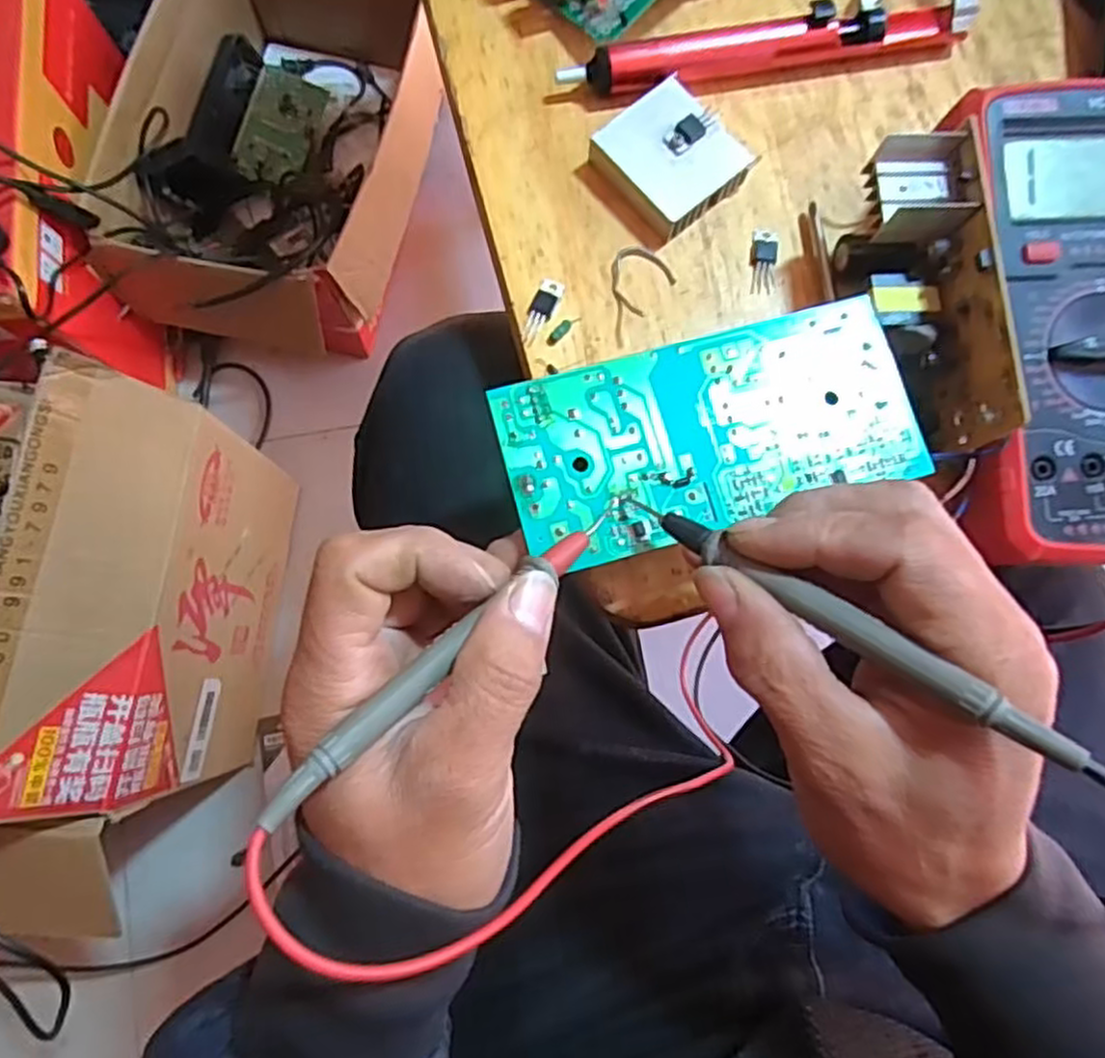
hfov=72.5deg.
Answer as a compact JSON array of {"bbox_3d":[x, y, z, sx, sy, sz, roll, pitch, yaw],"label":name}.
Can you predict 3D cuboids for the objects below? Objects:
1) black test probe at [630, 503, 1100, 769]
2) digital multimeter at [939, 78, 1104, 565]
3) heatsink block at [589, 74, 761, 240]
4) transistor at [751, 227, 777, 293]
[{"bbox_3d":[0.075,0.022,0.221,0.149,0.013,0.008,34,79,35],"label":"black test probe"},{"bbox_3d":[0.201,-0.074,0.293,0.090,0.053,0.181,-3,79,-2],"label":"digital multimeter"},{"bbox_3d":[0.051,-0.160,0.325,0.048,0.018,0.054,-36,82,-7],"label":"heatsink block"},{"bbox_3d":[0.092,-0.118,0.328,0.010,0.005,0.030,5,79,0],"label":"transistor"}]

